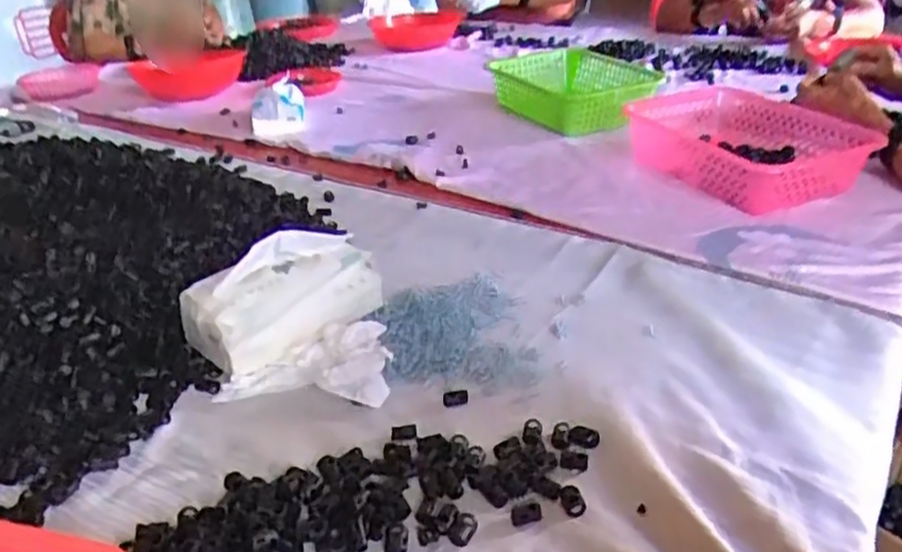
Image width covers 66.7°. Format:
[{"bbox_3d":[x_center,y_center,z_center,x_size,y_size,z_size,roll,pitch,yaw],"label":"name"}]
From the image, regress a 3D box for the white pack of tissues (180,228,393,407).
[{"bbox_3d":[-0.148,0.033,0.603,0.176,0.094,0.163,-6,30,-8],"label":"white pack of tissues"}]

